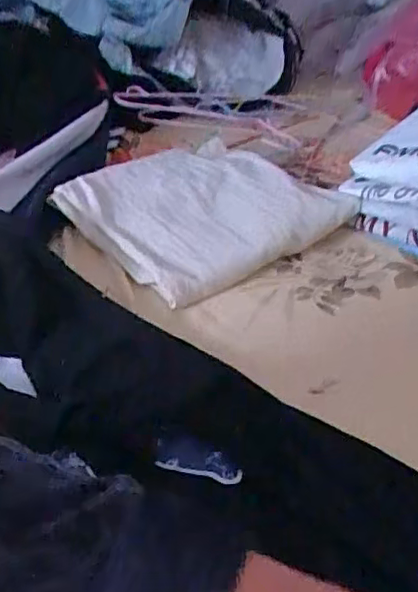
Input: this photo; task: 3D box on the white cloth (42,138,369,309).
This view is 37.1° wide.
[{"bbox_3d":[-0.017,-0.113,0.747,0.280,0.038,0.267,-26,45,-31],"label":"white cloth"}]

